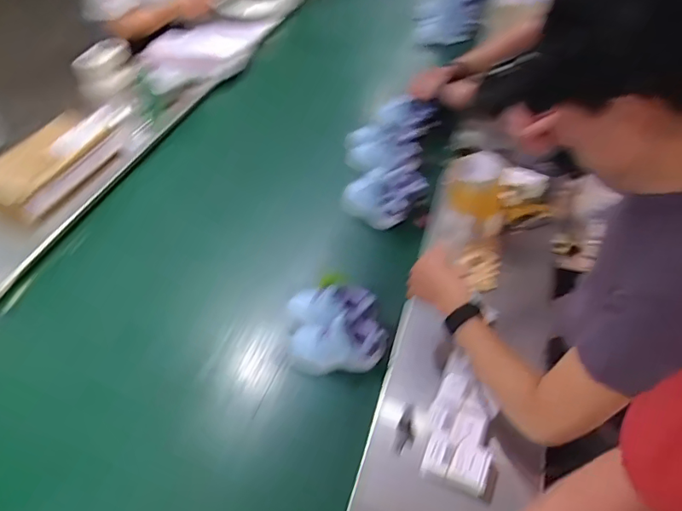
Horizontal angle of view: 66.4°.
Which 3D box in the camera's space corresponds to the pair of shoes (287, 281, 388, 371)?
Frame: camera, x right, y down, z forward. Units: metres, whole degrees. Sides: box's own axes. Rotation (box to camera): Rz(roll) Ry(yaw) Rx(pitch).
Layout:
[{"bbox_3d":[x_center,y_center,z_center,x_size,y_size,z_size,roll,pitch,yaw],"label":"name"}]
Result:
[{"bbox_3d":[-0.007,0.119,0.902,0.157,0.077,0.143,-4,43,0],"label":"pair of shoes"}]

